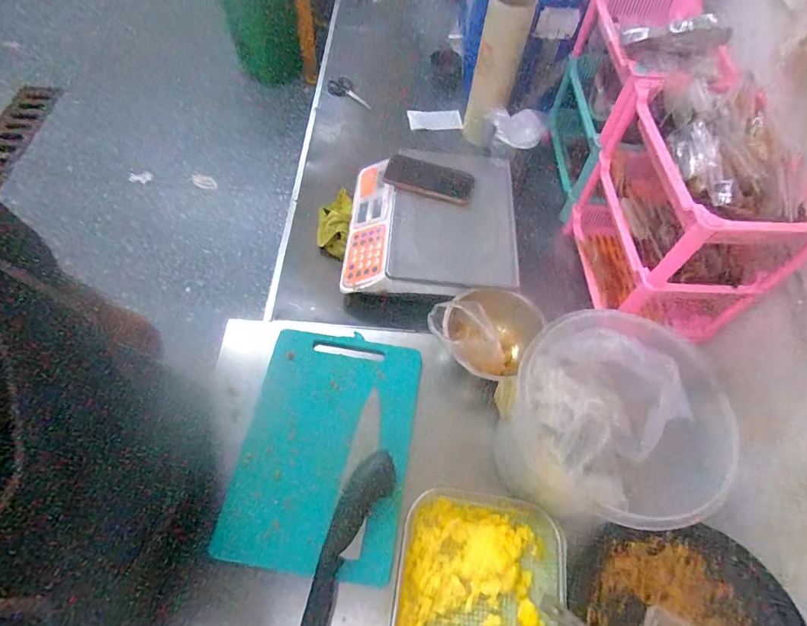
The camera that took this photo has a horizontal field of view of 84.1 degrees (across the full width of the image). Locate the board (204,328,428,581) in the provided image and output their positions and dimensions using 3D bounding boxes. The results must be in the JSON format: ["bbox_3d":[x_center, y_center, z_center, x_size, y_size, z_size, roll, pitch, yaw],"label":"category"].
[{"bbox_3d":[-0.120,0.205,0.703,0.250,0.023,0.354,10,63,0],"label":"board"}]

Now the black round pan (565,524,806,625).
[{"bbox_3d":[0.365,0.434,0.572,0.293,0.071,0.281,2,60,-3],"label":"black round pan"}]

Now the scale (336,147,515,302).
[{"bbox_3d":[0.051,-0.171,0.871,0.314,0.089,0.343,6,60,-1],"label":"scale"}]

